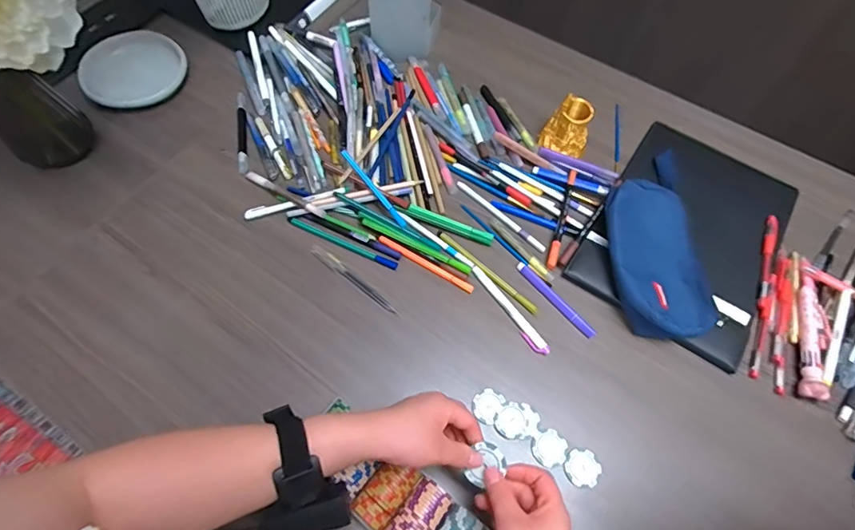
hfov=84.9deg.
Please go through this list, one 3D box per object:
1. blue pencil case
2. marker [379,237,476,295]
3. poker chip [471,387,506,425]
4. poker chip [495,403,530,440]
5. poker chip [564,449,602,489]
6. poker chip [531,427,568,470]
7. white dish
[{"bbox_3d":[0.293,-0.037,0.612,0.121,0.043,0.265,1,65,-2],"label":"blue pencil case"},{"bbox_3d":[-0.003,-0.002,0.611,0.141,0.009,0.013,31,68,12],"label":"marker"},{"bbox_3d":[0.068,0.160,0.534,0.032,0.004,0.039,32,68,12],"label":"poker chip"},{"bbox_3d":[0.095,0.177,0.528,0.037,0.004,0.034,-40,72,-18],"label":"poker chip"},{"bbox_3d":[0.170,0.223,0.510,0.038,0.004,0.039,1,65,-2],"label":"poker chip"},{"bbox_3d":[0.136,0.203,0.519,0.037,0.004,0.039,1,65,-2],"label":"poker chip"},{"bbox_3d":[-0.461,-0.307,0.730,0.161,0.029,0.147,1,65,-2],"label":"white dish"}]

